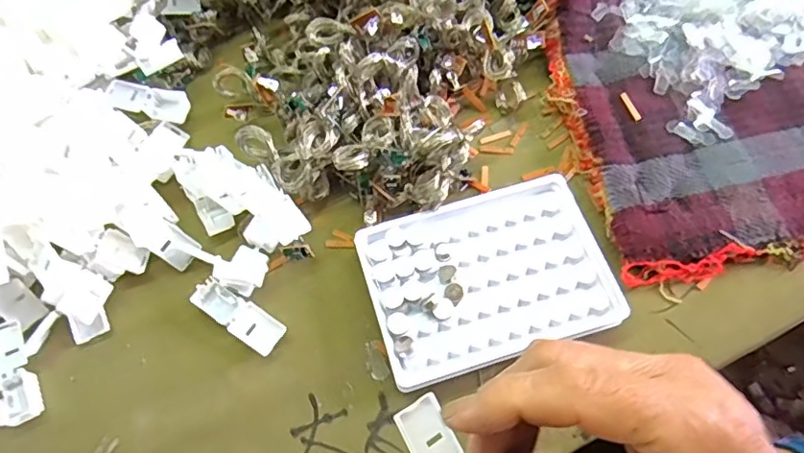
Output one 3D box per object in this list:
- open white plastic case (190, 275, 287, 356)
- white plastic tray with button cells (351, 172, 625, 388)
[{"bbox_3d":[-0.092,0.050,0.322,0.056,0.010,0.020,31,69,16],"label":"open white plastic case"},{"bbox_3d":[0.047,0.026,0.320,0.130,0.013,0.094,-16,64,-6],"label":"white plastic tray with button cells"}]

